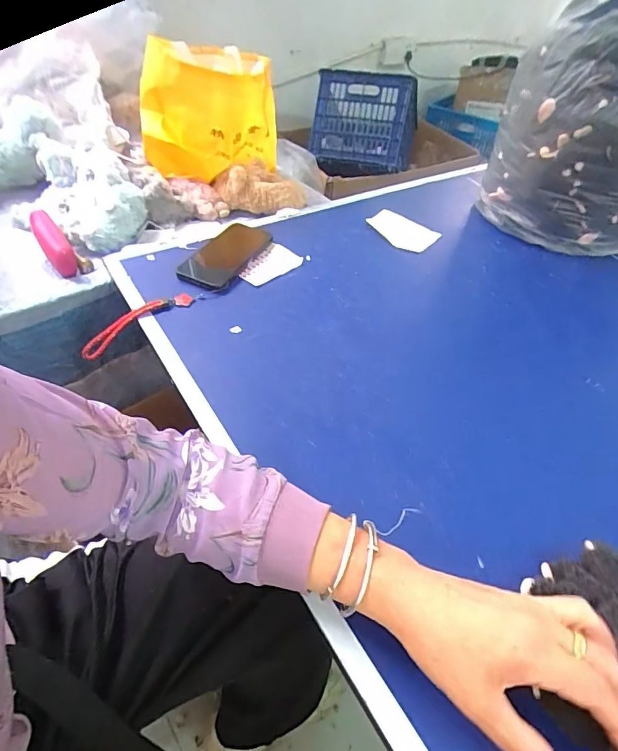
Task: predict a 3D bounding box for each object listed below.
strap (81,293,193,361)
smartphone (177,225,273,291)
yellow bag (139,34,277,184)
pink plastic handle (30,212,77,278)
[{"bbox_3d":[-0.224,-0.069,0.562,0.153,0.026,0.019,-35,59,-16],"label":"strap"},{"bbox_3d":[-0.125,-0.184,0.663,0.081,0.018,0.165,23,49,16],"label":"smartphone"},{"bbox_3d":[-0.173,-0.442,0.768,0.207,0.208,0.173,23,51,16],"label":"yellow bag"},{"bbox_3d":[-0.383,-0.202,0.653,0.037,0.037,0.122,-30,70,-27],"label":"pink plastic handle"}]

